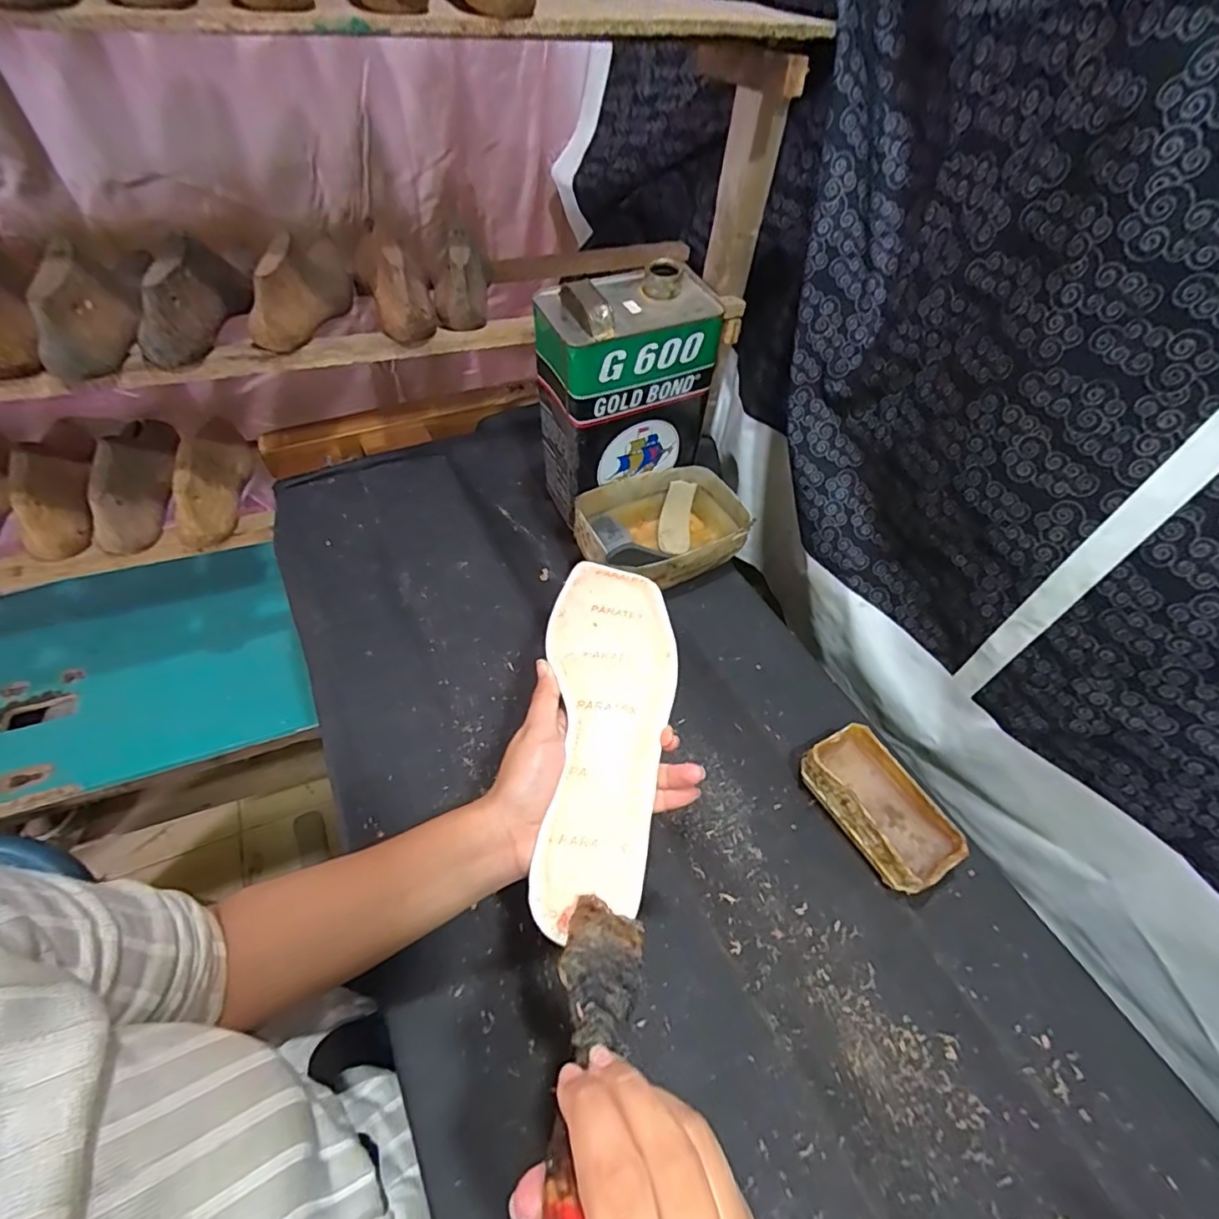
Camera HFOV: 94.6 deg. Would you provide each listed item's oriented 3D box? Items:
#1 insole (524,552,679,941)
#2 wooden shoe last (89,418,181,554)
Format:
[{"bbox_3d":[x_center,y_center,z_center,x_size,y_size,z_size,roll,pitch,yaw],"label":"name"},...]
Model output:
[{"bbox_3d":[-0.002,0.071,0.361,0.082,0.011,0.232,6,57,-1],"label":"insole"},{"bbox_3d":[-0.558,-0.170,0.675,0.071,0.071,0.212,-11,53,-14],"label":"wooden shoe last"}]

